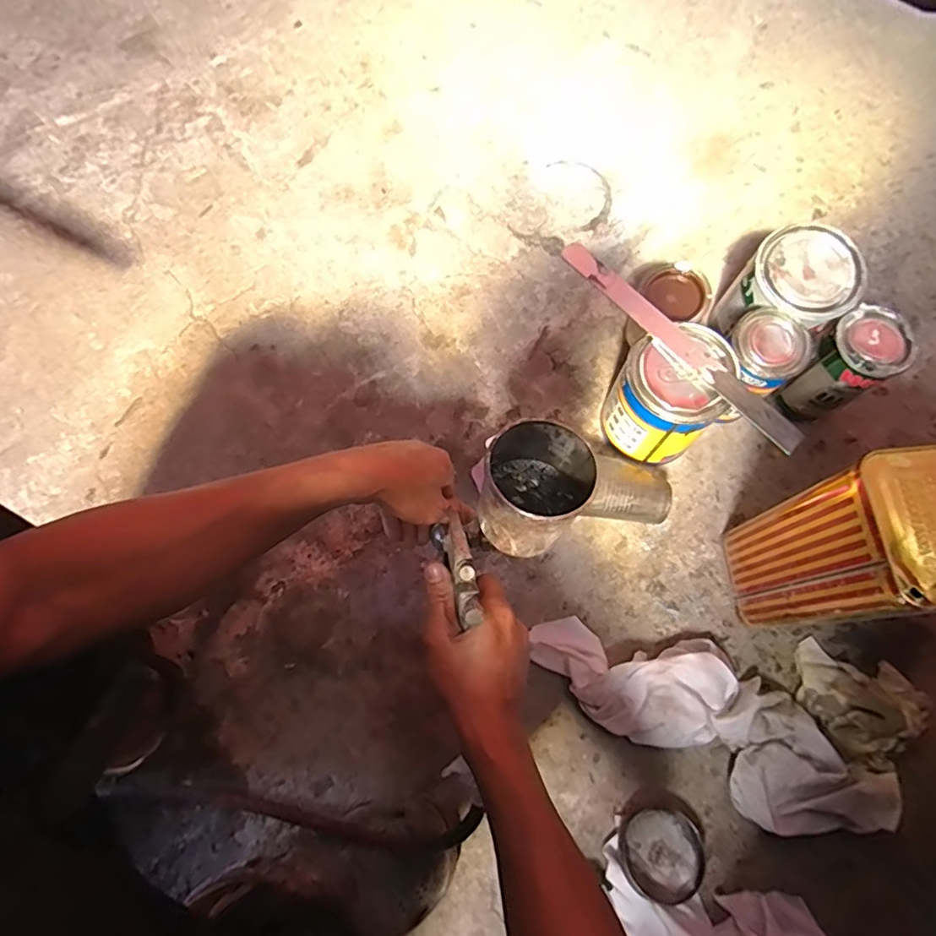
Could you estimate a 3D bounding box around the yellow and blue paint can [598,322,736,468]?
[{"bbox_3d":[0.206,-0.071,0.603,0.105,0.136,0.112,0,76,0],"label":"yellow and blue paint can"}]

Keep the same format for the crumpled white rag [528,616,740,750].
[{"bbox_3d":[0.166,0.215,0.567,0.196,0.045,0.105,10,76,3],"label":"crumpled white rag"}]

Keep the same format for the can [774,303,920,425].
[{"bbox_3d":[0.391,-0.106,0.600,0.070,0.122,0.071,0,76,0],"label":"can"}]

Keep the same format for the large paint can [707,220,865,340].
[{"bbox_3d":[0.339,-0.183,0.621,0.101,0.124,0.105,-1,74,2],"label":"large paint can"}]

